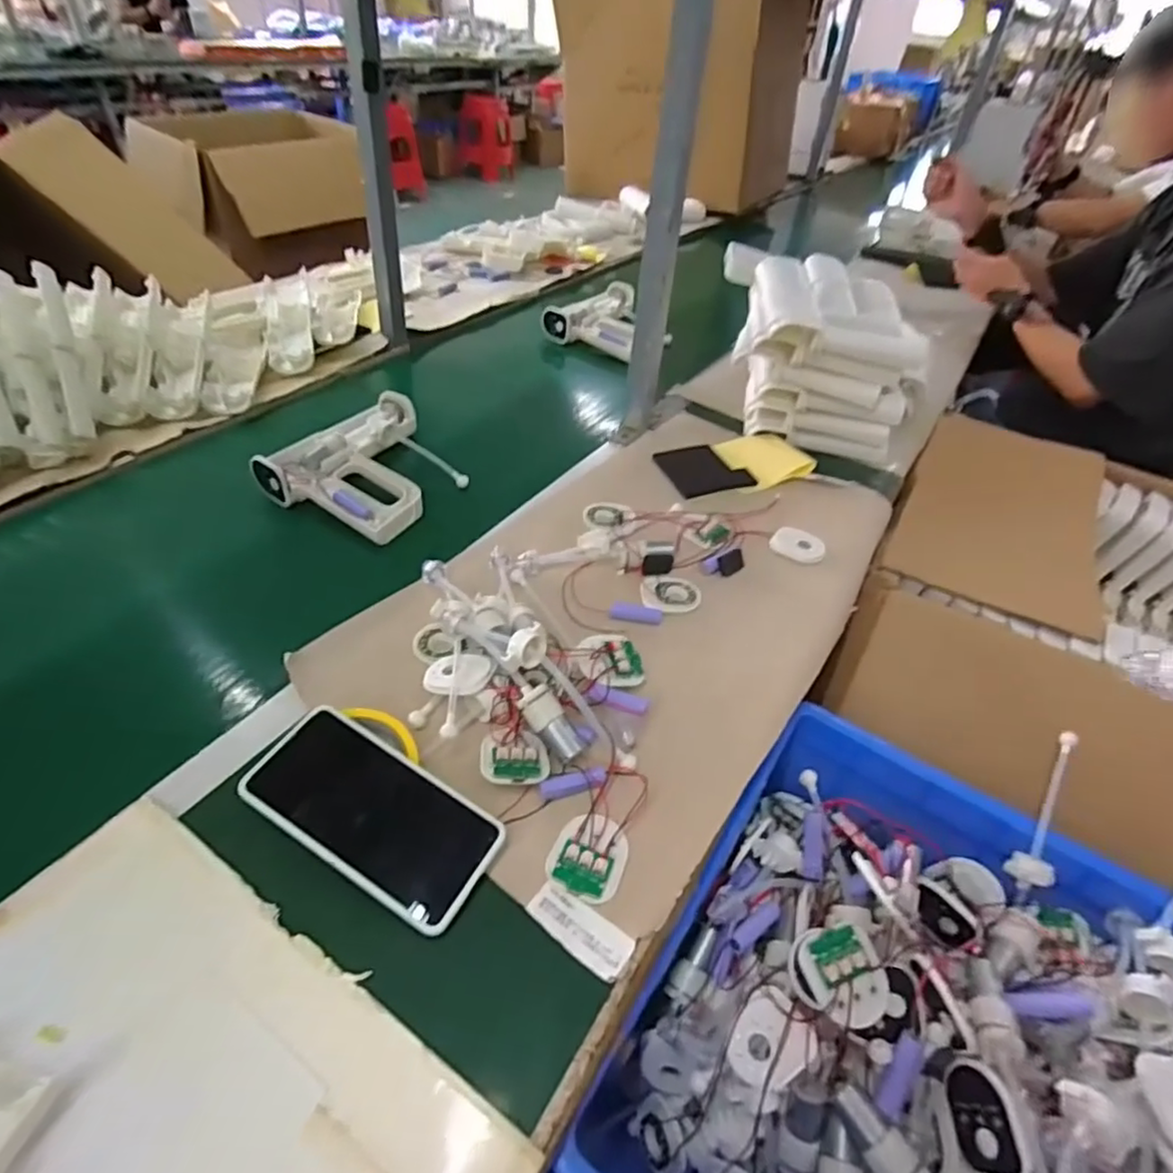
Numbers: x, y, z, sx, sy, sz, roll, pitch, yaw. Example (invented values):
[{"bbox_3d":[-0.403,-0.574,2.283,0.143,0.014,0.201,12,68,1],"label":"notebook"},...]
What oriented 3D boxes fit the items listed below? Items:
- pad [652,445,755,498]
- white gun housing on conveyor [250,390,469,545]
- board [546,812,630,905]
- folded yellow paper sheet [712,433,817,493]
[{"bbox_3d":[0.145,-0.148,0.820,0.099,0.009,0.101,-14,48,-21],"label":"pad"},{"bbox_3d":[-0.245,-0.155,0.772,0.196,0.051,0.228,24,46,16],"label":"white gun housing on conveyor"},{"bbox_3d":[0.002,0.186,0.451,0.051,0.012,0.054,18,44,10],"label":"board"},{"bbox_3d":[0.224,-0.167,0.837,0.101,0.021,0.102,-13,48,-21],"label":"folded yellow paper sheet"}]

